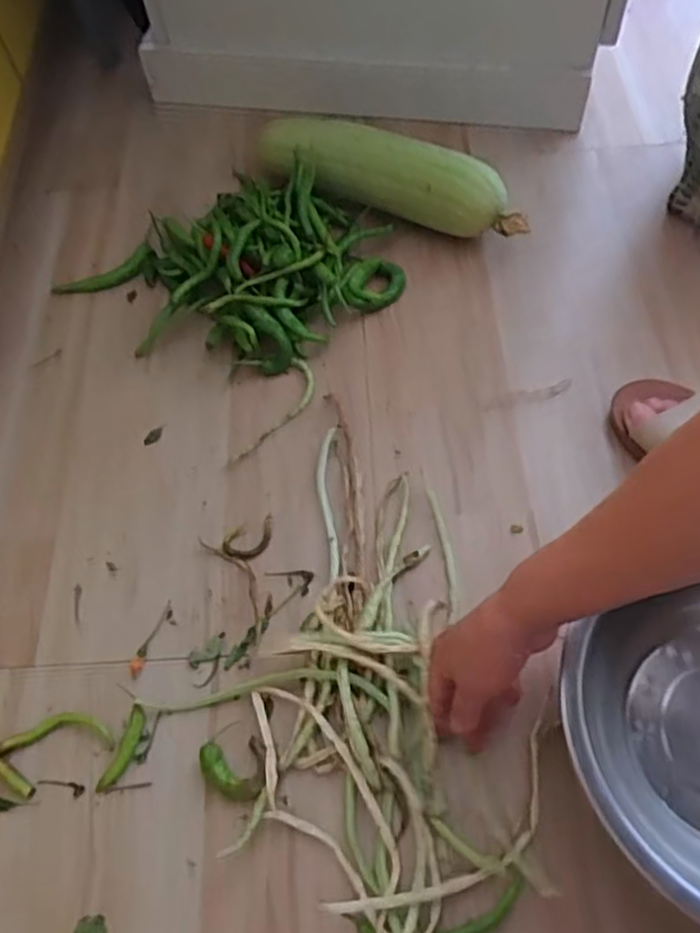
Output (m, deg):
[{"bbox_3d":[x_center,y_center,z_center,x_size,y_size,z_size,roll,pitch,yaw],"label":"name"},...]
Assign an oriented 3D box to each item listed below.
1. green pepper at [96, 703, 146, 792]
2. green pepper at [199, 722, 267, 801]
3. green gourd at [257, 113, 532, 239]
[{"bbox_3d":[-0.176,0.221,0.562,0.016,0.009,0.065,16,62,12],"label":"green pepper"},{"bbox_3d":[-0.087,0.228,0.549,0.045,0.013,0.055,-38,65,-17],"label":"green pepper"},{"bbox_3d":[0.040,-0.326,0.816,0.320,0.083,0.068,18,63,13],"label":"green gourd"}]

